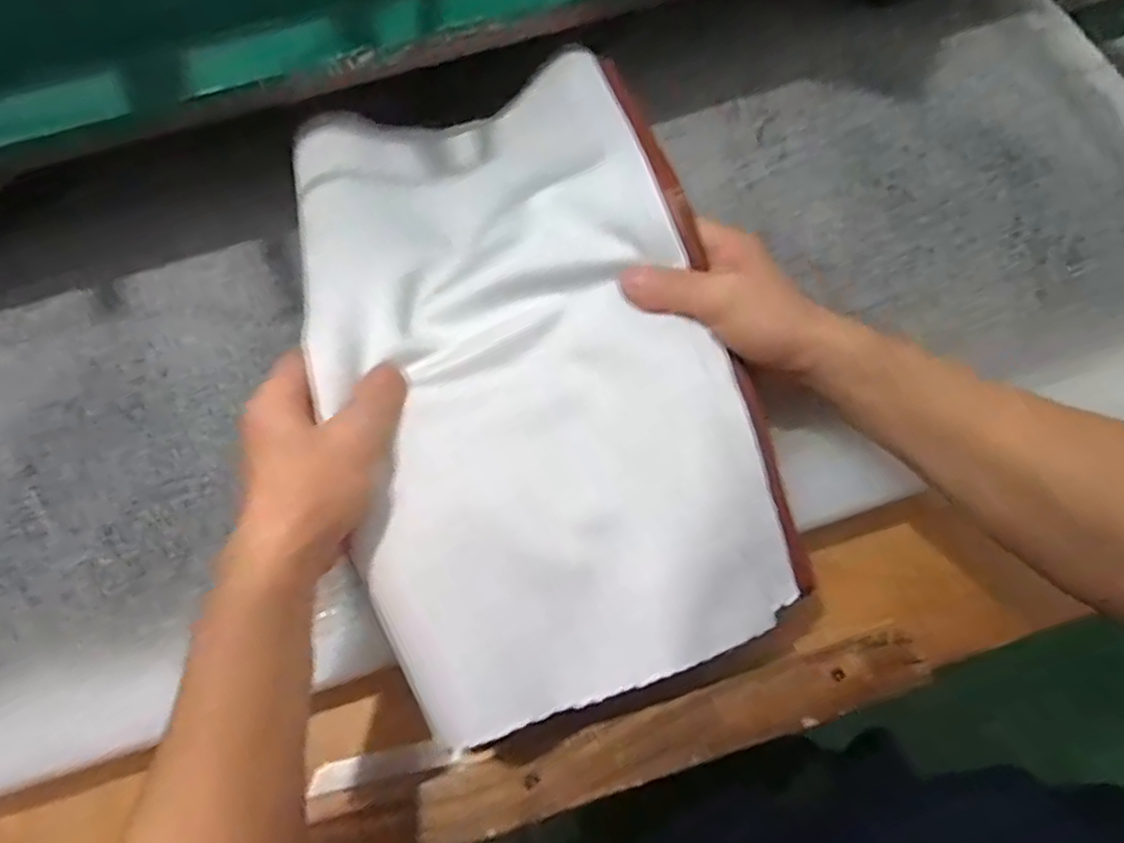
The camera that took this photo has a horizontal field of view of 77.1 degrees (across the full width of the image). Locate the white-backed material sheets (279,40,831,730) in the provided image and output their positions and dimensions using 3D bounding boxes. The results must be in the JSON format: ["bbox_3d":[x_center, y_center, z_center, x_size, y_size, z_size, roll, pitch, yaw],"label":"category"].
[{"bbox_3d":[-0.023,-0.053,0.425,0.229,0.084,0.406,-16,66,-4],"label":"white-backed material sheets"}]

